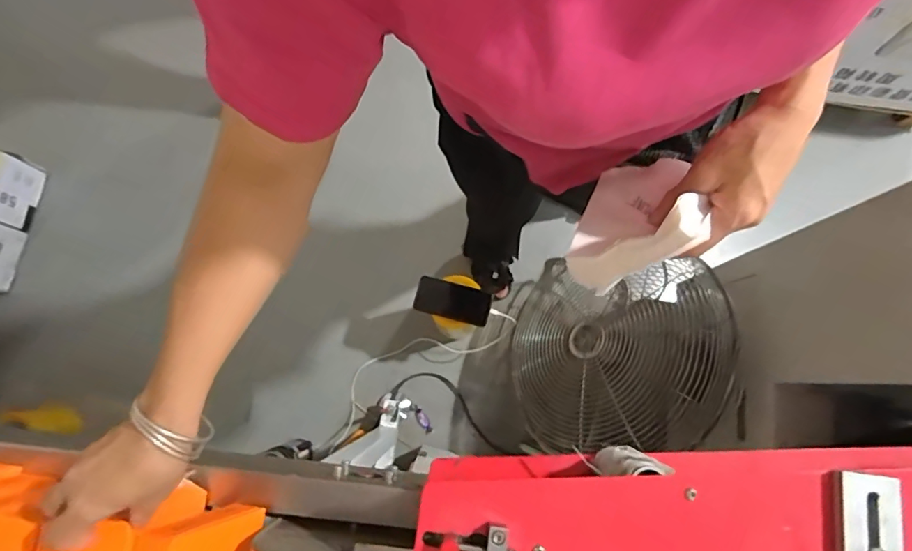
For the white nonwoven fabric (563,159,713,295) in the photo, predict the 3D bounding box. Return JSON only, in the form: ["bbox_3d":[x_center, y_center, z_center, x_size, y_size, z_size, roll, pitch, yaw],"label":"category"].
[{"bbox_3d":[0.152,-0.051,0.406,0.073,0.111,0.130,26,79,6],"label":"white nonwoven fabric"}]

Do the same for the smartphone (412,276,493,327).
[{"bbox_3d":[-0.007,0.056,1.056,0.162,0.013,0.077,15,86,8],"label":"smartphone"}]

